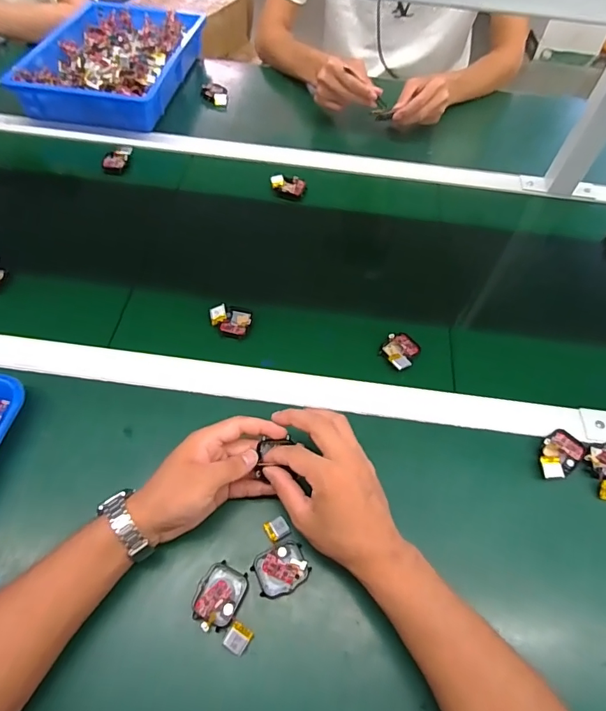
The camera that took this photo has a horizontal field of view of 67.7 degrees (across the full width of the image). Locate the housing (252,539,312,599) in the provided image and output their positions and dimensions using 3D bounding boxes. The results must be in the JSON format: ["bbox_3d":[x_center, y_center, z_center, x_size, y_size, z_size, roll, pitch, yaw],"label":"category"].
[{"bbox_3d":[-0.020,0.189,0.401,0.046,0.007,0.040,-20,61,-16],"label":"housing"}]

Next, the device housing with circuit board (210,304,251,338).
[{"bbox_3d":[-0.090,-0.042,0.555,0.048,0.008,0.039,11,72,-9],"label":"device housing with circuit board"}]

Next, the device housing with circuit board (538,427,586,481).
[{"bbox_3d":[0.267,0.106,0.471,0.036,0.017,0.060,37,62,18],"label":"device housing with circuit board"}]

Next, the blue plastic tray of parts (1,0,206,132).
[{"bbox_3d":[-0.337,-0.533,0.823,0.257,0.064,0.333,6,57,0],"label":"blue plastic tray of parts"}]

